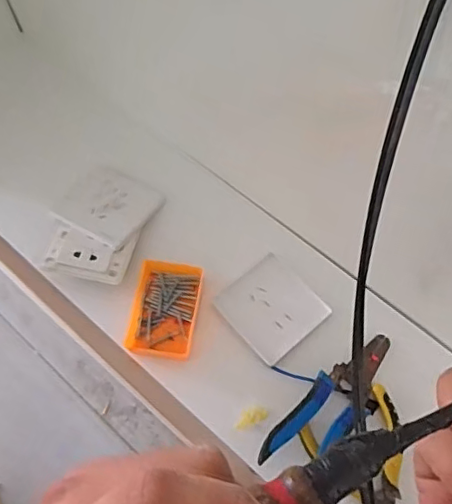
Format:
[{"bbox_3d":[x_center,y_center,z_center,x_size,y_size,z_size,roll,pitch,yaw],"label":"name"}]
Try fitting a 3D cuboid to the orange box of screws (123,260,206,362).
[{"bbox_3d":[-0.060,0.055,0.567,0.062,0.025,0.096,10,66,6],"label":"orange box of screws"}]

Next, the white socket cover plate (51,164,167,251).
[{"bbox_3d":[-0.128,-0.051,0.611,0.093,0.013,0.092,26,53,9],"label":"white socket cover plate"}]

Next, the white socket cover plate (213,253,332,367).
[{"bbox_3d":[0.046,0.056,0.572,0.085,0.005,0.090,-39,70,-15],"label":"white socket cover plate"}]

